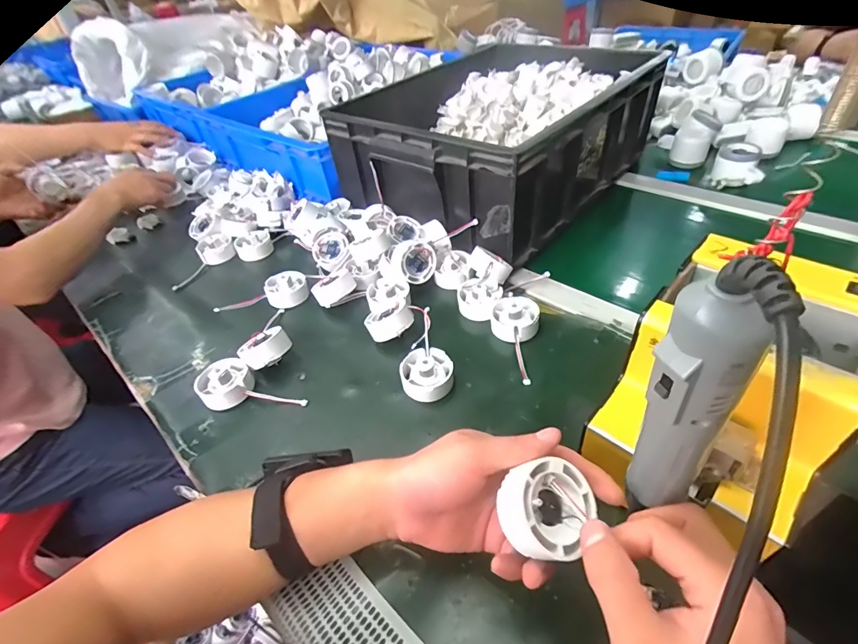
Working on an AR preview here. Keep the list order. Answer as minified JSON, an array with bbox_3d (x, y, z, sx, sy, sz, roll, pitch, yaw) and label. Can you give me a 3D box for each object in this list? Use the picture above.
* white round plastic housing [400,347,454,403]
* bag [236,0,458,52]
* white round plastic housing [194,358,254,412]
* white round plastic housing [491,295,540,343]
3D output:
[{"bbox_3d":[-0.002,0.053,0.449,0.054,0.030,0.059,-4,43,4],"label":"white round plastic housing"},{"bbox_3d":[-0.216,-0.907,1.195,0.602,0.174,0.207,-2,40,-20],"label":"bag"},{"bbox_3d":[-0.222,0.067,0.461,0.054,0.032,0.051,-4,43,4],"label":"white round plastic housing"},{"bbox_3d":[0.101,-0.005,0.495,0.054,0.029,0.058,3,44,11],"label":"white round plastic housing"}]

